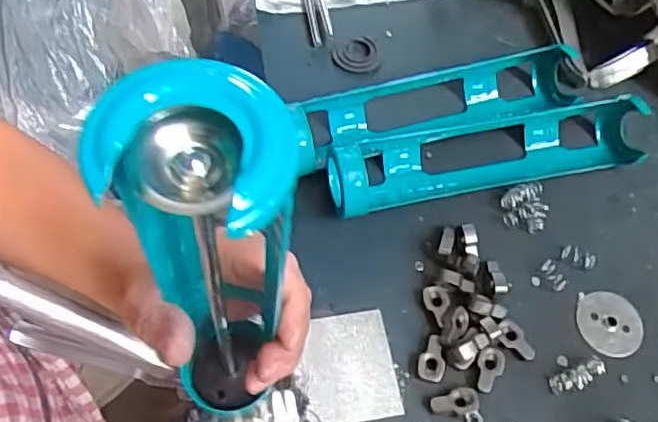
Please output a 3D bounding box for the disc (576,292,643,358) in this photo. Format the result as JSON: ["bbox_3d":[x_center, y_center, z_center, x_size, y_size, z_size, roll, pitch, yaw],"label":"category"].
[{"bbox_3d":[0.199,0.079,0.434,0.047,0.004,0.044,2,62,-3],"label":"disc"}]

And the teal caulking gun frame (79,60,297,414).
[{"bbox_3d":[-0.047,0.034,0.263,0.052,0.251,0.048,10,62,-2],"label":"teal caulking gun frame"}]

